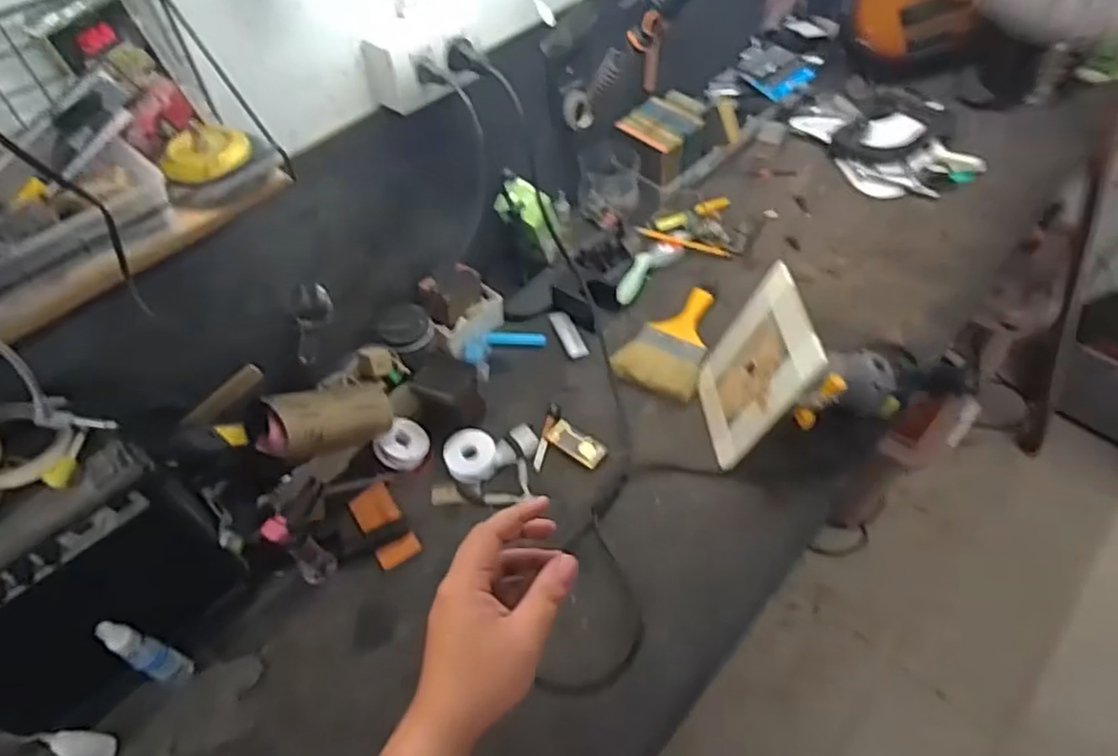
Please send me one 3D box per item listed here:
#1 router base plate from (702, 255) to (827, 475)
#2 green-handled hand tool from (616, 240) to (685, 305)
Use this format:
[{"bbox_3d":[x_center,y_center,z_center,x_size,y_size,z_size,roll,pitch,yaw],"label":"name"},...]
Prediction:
[{"bbox_3d":[0.224,-0.011,0.790,0.016,0.220,0.162,8,49,-17],"label":"router base plate"},{"bbox_3d":[0.131,-0.162,1.026,0.044,0.027,0.156,34,61,27],"label":"green-handled hand tool"}]

